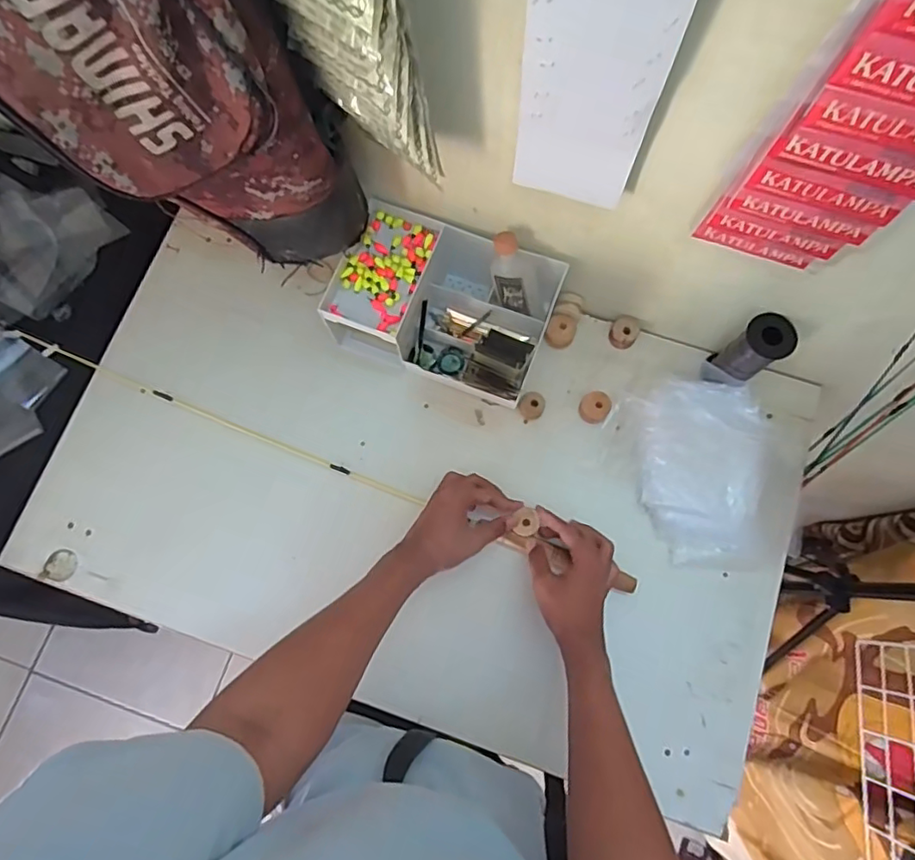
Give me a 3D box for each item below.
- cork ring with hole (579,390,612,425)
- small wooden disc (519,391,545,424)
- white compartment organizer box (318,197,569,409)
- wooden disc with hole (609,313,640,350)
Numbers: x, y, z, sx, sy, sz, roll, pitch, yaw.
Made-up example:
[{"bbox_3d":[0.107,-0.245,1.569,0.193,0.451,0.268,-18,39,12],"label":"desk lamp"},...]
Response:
[{"bbox_3d":[0.159,-0.026,0.675,0.033,0.019,0.035,0,76,1],"label":"cork ring with hole"},{"bbox_3d":[0.086,-0.028,0.678,0.029,0.024,0.025,-27,77,-6],"label":"small wooden disc"},{"bbox_3d":[-0.012,-0.139,0.665,0.229,0.097,0.153,22,77,6],"label":"white compartment organizer box"},{"bbox_3d":[0.199,-0.116,0.698,0.033,0.022,0.034,0,76,1],"label":"wooden disc with hole"}]

